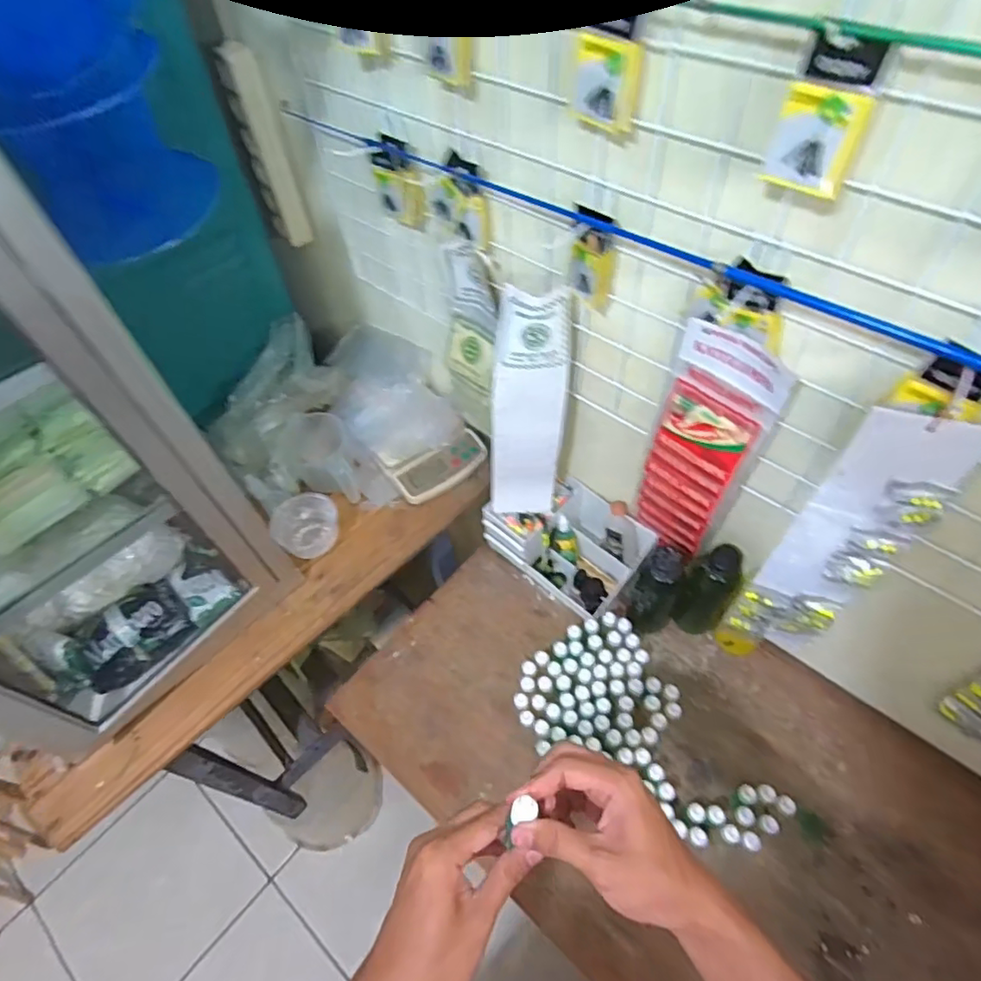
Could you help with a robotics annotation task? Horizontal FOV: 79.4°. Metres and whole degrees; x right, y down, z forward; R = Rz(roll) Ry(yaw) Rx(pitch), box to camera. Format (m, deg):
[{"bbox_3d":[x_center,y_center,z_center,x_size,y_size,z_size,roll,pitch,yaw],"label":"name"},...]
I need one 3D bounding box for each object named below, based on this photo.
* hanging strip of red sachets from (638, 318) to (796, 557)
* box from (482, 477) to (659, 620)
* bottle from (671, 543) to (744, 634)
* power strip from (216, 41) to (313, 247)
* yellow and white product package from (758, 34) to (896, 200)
[{"bbox_3d":[0.244,-0.034,0.699,0.113,0.359,0.023,37,65,26],"label":"hanging strip of red sachets"},{"bbox_3d":[0.123,0.077,0.943,0.232,0.096,0.154,34,63,25],"label":"box"},{"bbox_3d":[0.305,0.148,0.836,0.067,0.195,0.071,29,61,23],"label":"bottle"},{"bbox_3d":[-0.323,-0.490,0.866,0.051,0.258,0.041,-21,56,-11],"label":"power strip"},{"bbox_3d":[0.223,-0.249,0.397,0.054,0.085,0.023,22,59,19],"label":"yellow and white product package"}]

